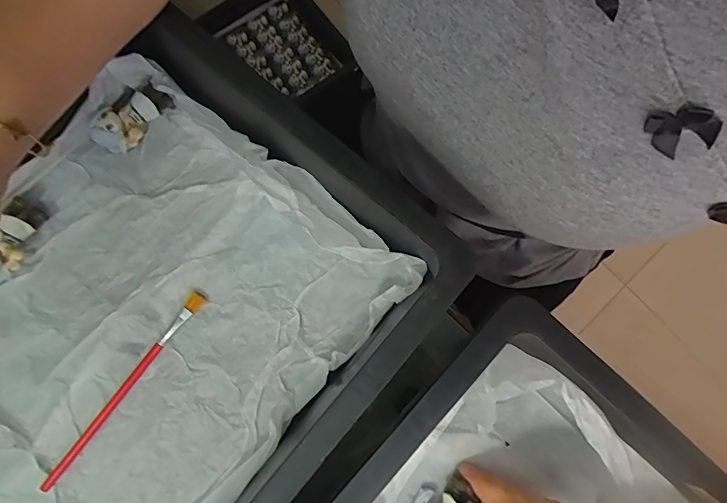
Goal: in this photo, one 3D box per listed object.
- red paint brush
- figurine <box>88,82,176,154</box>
[{"bbox_3d":[-0.171,0.096,0.317,0.011,0.005,0.164,36,81,7],"label":"red paint brush"},{"bbox_3d":[-0.175,-0.102,0.333,0.035,0.024,0.059,30,80,6],"label":"figurine"}]

